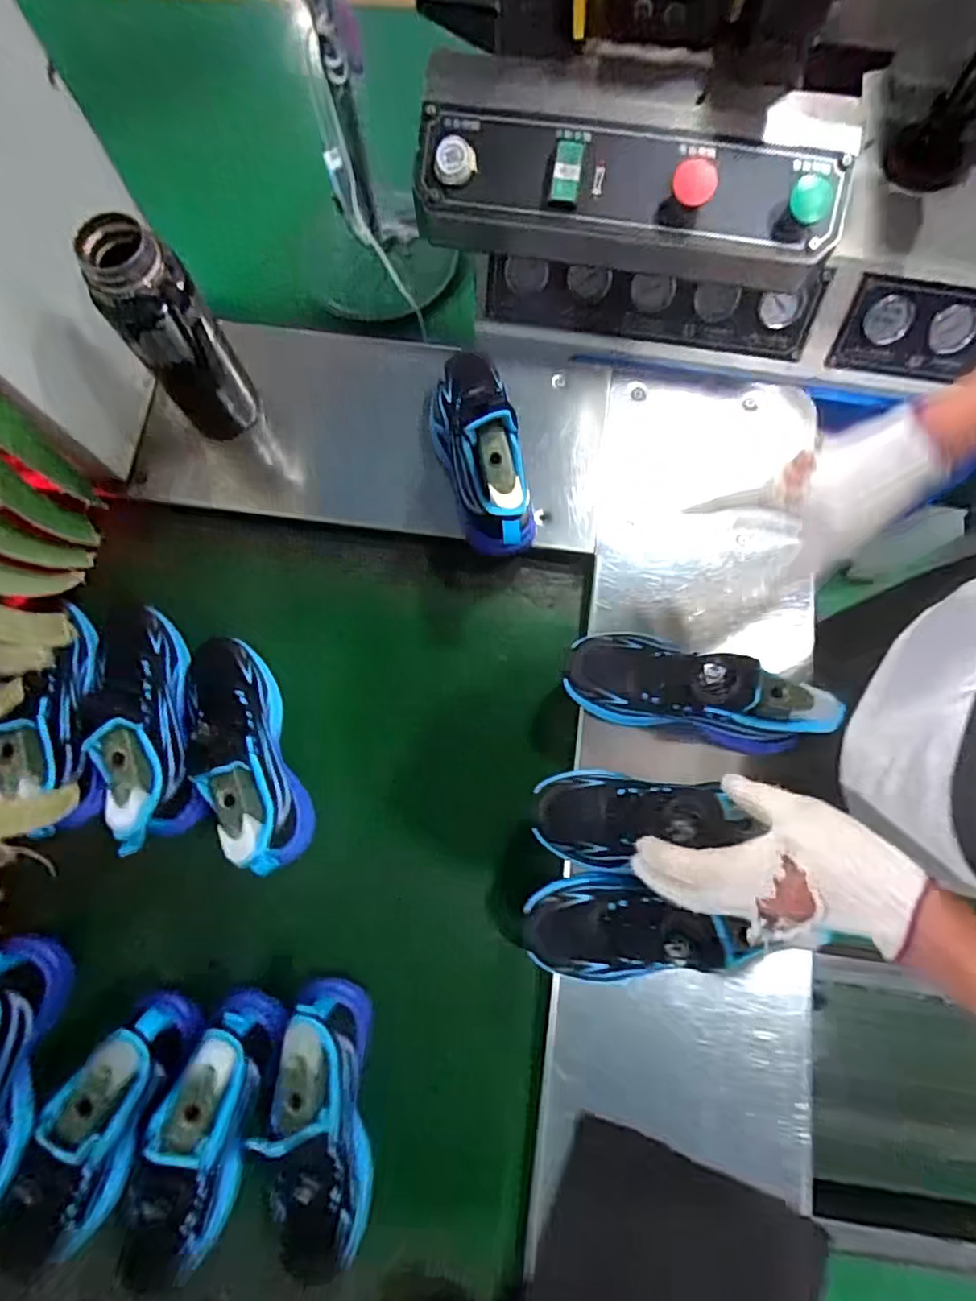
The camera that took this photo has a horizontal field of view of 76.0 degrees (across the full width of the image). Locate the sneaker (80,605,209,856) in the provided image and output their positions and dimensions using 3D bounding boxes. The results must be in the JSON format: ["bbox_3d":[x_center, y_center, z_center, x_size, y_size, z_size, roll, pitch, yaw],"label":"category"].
[{"bbox_3d":[-0.337,0.063,0.600,0.078,0.110,0.248,-18,62,-5],"label":"sneaker"}]

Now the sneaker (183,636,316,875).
[{"bbox_3d":[-0.238,0.091,0.610,0.081,0.134,0.252,-23,61,-6],"label":"sneaker"}]

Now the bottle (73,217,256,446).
[{"bbox_3d":[-0.299,-0.296,0.620,0.083,0.231,0.073,-32,78,-8],"label":"bottle"}]

